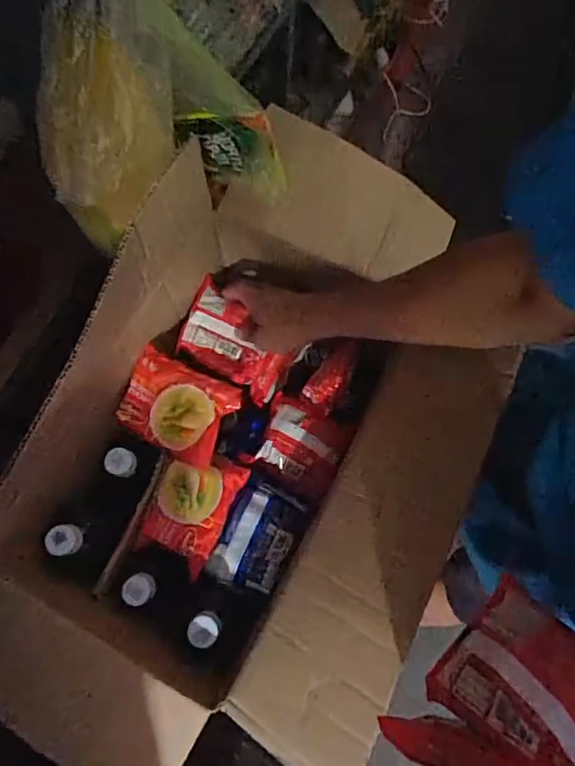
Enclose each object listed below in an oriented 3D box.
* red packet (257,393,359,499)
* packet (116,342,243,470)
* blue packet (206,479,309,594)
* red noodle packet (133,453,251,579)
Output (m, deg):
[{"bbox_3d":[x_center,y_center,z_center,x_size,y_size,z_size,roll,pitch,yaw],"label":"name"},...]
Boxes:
[{"bbox_3d":[0.018,0.072,0.642,0.098,0.021,0.091,27,78,5],"label":"red packet"},{"bbox_3d":[-0.128,0.025,0.622,0.123,0.026,0.097,27,78,5],"label":"packet"},{"bbox_3d":[-0.031,0.166,0.591,0.074,0.031,0.108,25,77,5],"label":"blue packet"},{"bbox_3d":[-0.106,0.134,0.598,0.085,0.024,0.121,24,77,4],"label":"red noodle packet"}]

